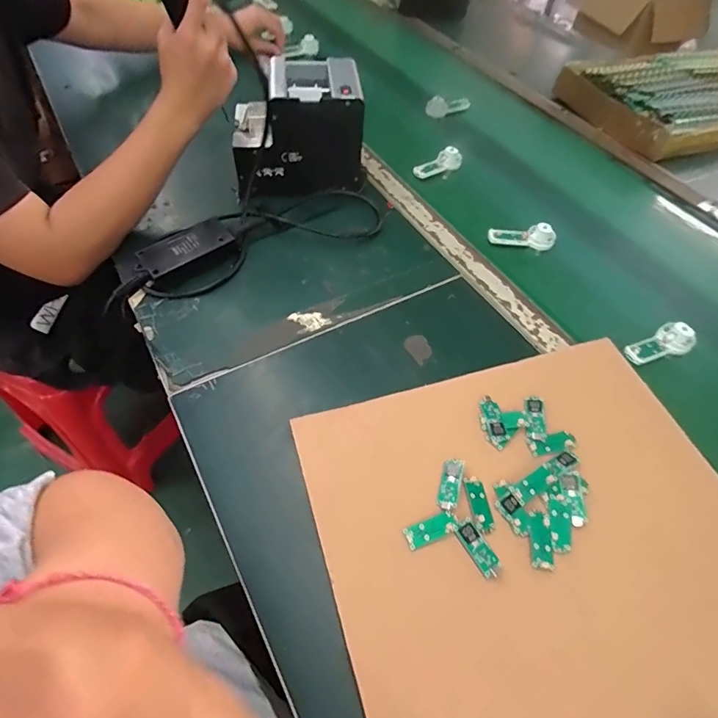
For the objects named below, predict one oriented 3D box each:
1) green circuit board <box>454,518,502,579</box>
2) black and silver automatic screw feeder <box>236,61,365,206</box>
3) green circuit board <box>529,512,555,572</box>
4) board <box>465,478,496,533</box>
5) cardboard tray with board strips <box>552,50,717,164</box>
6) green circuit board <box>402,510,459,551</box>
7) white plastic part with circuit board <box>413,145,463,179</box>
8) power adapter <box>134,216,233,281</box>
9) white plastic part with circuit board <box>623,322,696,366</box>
[{"bbox_3d":[0.105,0.166,0.392,0.020,0.004,0.048,-26,60,-21],"label":"green circuit board"},{"bbox_3d":[-0.093,-0.330,0.651,0.173,0.144,0.148,-8,55,-10],"label":"black and silver automatic screw feeder"},{"bbox_3d":[0.164,0.162,0.400,0.019,0.004,0.048,7,58,1],"label":"green circuit board"},{"bbox_3d":[0.113,0.134,0.416,0.018,0.006,0.051,-4,55,-7],"label":"board"},{"bbox_3d":[0.662,-0.534,0.894,0.454,0.061,0.288,-15,57,-14],"label":"cardboard tray with board strips"},{"bbox_3d":[0.065,0.152,0.401,0.050,0.007,0.019,-18,57,-16],"label":"green circuit board"},{"bbox_3d":[0.134,-0.325,0.742,0.089,0.022,0.030,-30,61,-23],"label":"white plastic part with circuit board"},{"bbox_3d":[-0.222,-0.137,0.569,0.117,0.034,0.052,-34,63,-25],"label":"power adapter"},{"bbox_3d":[0.366,-0.016,0.542,0.085,0.023,0.036,-21,58,-18],"label":"white plastic part with circuit board"}]

